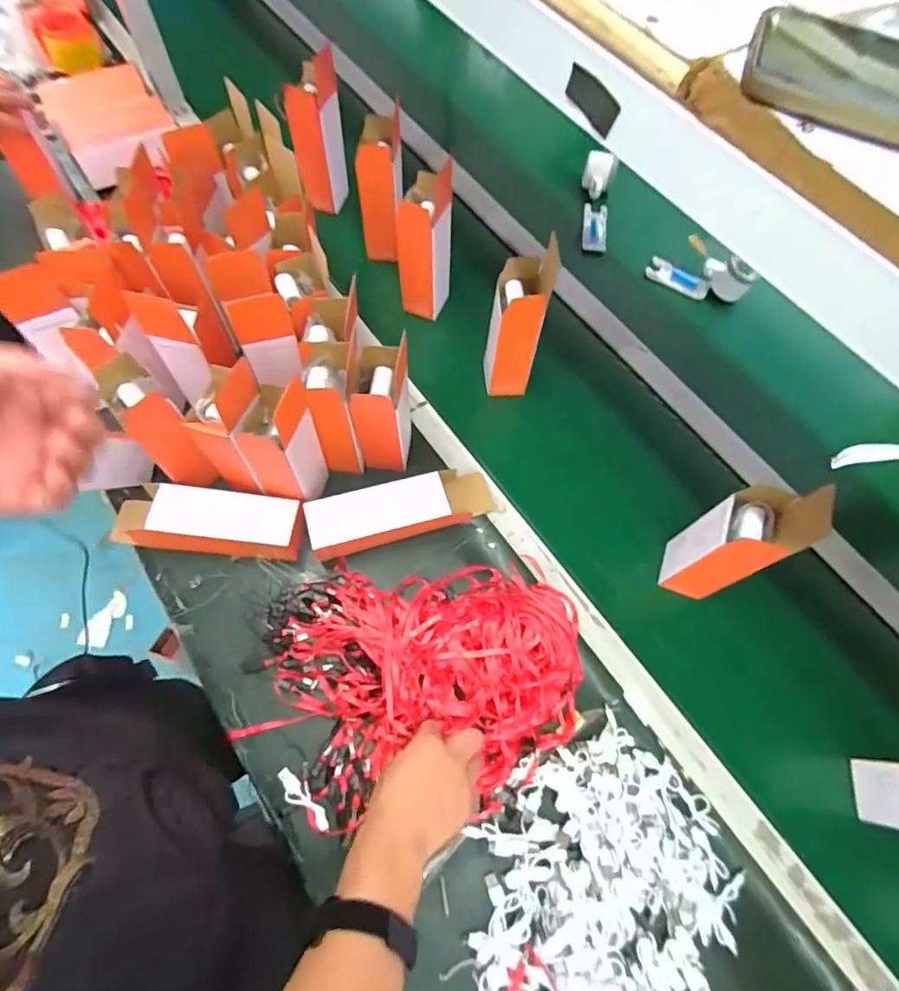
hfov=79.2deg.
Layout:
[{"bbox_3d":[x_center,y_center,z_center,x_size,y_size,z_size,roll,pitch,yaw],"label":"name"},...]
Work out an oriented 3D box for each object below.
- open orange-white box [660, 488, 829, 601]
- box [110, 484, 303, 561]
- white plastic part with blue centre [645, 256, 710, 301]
[{"bbox_3d":[0.316,0.051,0.611,0.069,0.228,0.073,26,67,1],"label":"open orange-white box"},{"bbox_3d":[-0.307,0.036,0.697,0.241,0.054,0.076,4,66,-1],"label":"box"},{"bbox_3d":[0.382,-0.362,0.912,0.105,0.036,0.005,31,47,4],"label":"white plastic part with blue centre"}]

